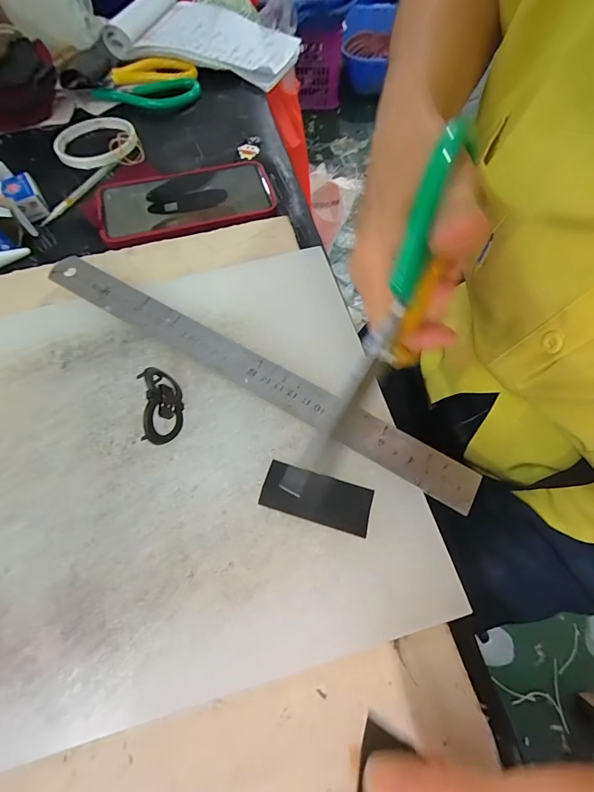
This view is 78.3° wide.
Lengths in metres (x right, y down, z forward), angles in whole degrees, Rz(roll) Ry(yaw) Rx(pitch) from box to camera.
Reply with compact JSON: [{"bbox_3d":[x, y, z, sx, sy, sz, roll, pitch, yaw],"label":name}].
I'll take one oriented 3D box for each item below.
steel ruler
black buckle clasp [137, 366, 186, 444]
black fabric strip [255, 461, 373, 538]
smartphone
[{"bbox_3d":[-0.038,-0.023,0.240,0.318,0.004,0.028,29,71,13],"label":"steel ruler"},{"bbox_3d":[-0.080,0.004,0.215,0.019,0.027,0.044,-5,59,-2],"label":"black buckle clasp"},{"bbox_3d":[0.011,0.055,0.202,0.059,0.004,0.025,16,65,7],"label":"black fabric strip"},{"bbox_3d":[-0.103,-0.192,0.353,0.168,0.009,0.088,-20,66,-10],"label":"smartphone"}]

